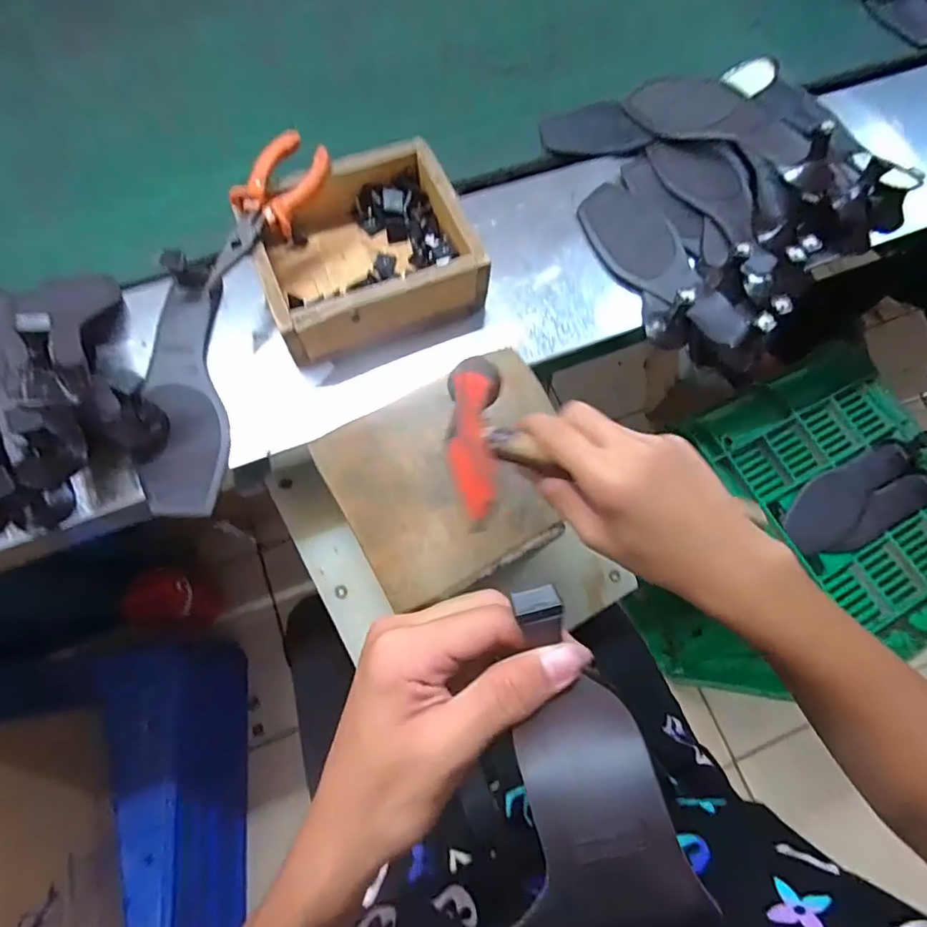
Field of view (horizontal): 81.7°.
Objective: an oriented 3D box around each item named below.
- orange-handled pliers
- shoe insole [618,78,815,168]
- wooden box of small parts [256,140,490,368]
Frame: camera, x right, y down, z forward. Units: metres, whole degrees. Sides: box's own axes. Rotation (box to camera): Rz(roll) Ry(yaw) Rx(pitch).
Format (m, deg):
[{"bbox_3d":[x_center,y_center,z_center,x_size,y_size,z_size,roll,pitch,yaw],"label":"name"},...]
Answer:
[{"bbox_3d":[-0.161,-0.204,0.434,0.053,0.018,0.155,22,72,5],"label":"orange-handled pliers"},{"bbox_3d":[0.260,-0.357,0.551,0.189,0.011,0.064,30,98,21],"label":"shoe insole"},{"bbox_3d":[-0.088,-0.195,0.477,0.177,0.064,0.181,-19,73,-9],"label":"wooden box of small parts"}]

